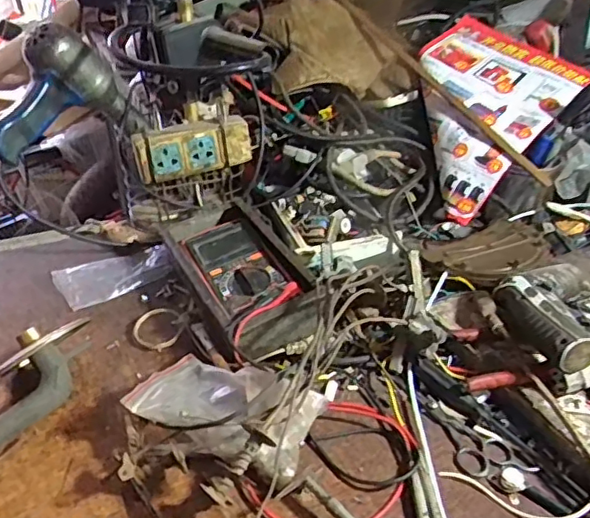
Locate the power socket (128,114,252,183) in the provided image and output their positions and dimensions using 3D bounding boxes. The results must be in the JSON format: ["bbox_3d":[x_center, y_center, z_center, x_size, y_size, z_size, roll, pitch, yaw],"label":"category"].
[{"bbox_3d":[-0.121,-0.133,0.705,0.135,0.059,0.031,-12,37,-17],"label":"power socket"}]

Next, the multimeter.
[{"bbox_3d":[-0.060,0.014,0.636,0.076,0.027,0.168,-15,38,-21],"label":"multimeter"}]

